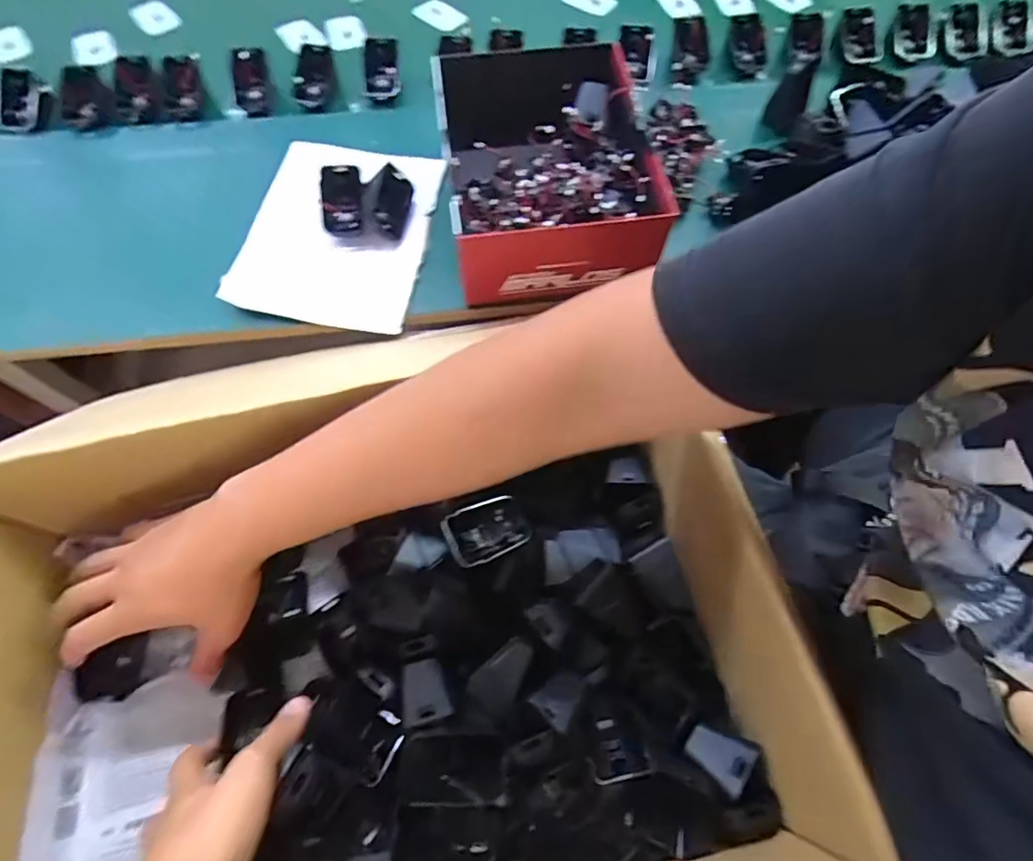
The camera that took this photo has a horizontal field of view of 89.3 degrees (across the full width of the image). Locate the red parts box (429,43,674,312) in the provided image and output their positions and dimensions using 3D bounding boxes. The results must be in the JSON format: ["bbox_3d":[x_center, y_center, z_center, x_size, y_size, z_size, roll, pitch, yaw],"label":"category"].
[{"bbox_3d":[0.028,-0.258,0.522,0.189,0.103,0.237,-7,64,-5],"label":"red parts box"}]

